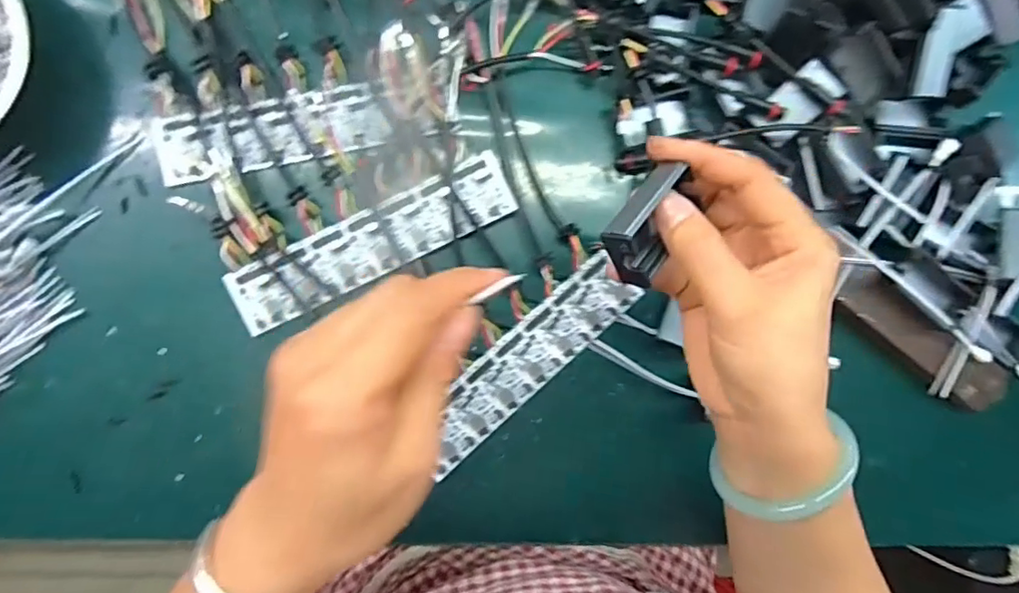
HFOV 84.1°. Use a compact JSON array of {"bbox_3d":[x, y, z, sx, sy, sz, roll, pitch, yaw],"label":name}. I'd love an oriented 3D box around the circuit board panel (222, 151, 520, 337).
[{"bbox_3d":[-0.082,-0.033,0.343,0.175,0.013,0.038,-26,94,-5],"label":"circuit board panel"}]

